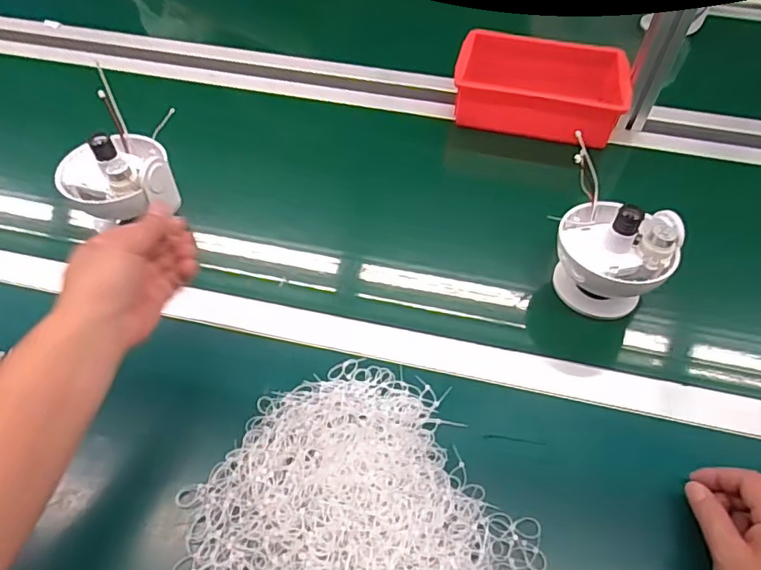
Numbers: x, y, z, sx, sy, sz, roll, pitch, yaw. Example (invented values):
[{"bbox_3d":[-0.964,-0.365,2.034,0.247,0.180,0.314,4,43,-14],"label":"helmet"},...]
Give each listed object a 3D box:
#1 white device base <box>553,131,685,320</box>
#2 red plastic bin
[{"bbox_3d":[0.243,-0.048,0.553,0.110,0.115,0.133,11,55,6],"label":"white device base"},{"bbox_3d":[0.236,-0.296,0.795,0.244,0.076,0.170,15,54,12],"label":"red plastic bin"}]

